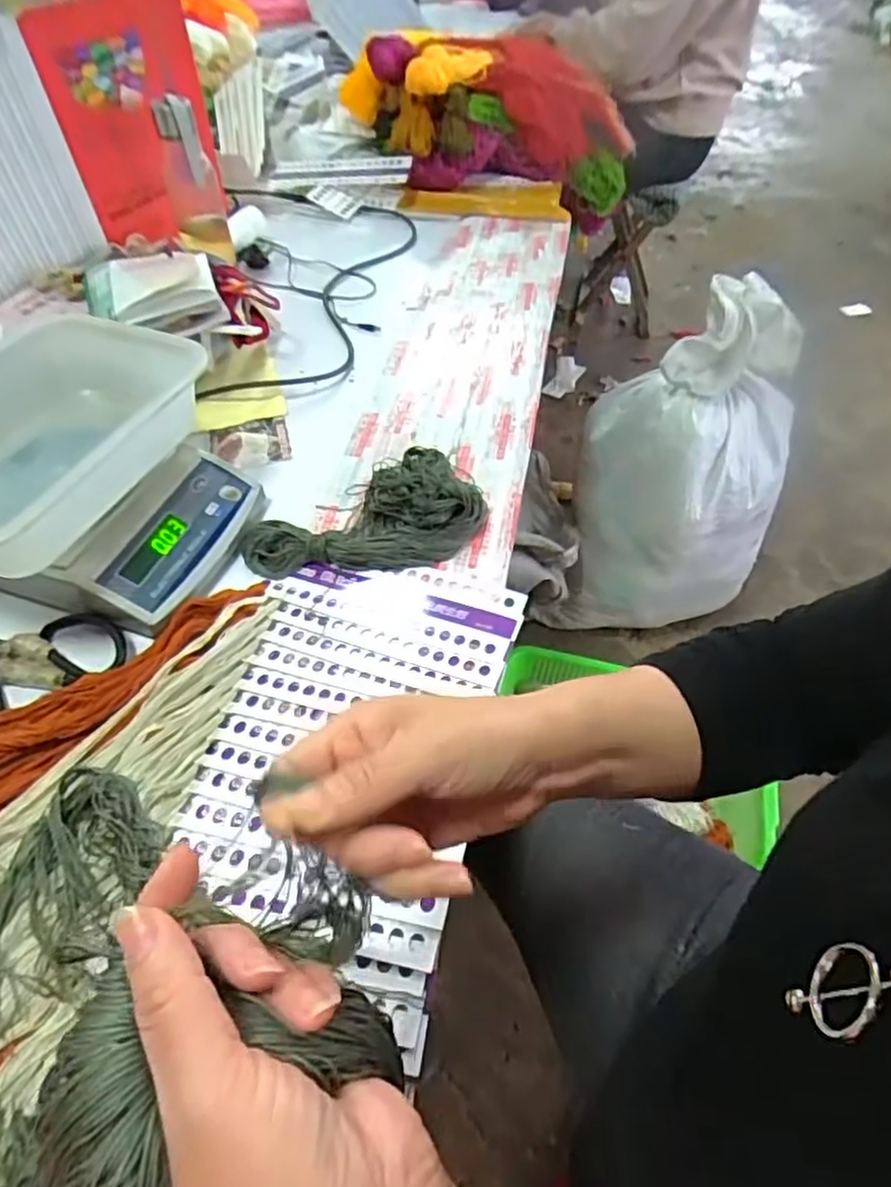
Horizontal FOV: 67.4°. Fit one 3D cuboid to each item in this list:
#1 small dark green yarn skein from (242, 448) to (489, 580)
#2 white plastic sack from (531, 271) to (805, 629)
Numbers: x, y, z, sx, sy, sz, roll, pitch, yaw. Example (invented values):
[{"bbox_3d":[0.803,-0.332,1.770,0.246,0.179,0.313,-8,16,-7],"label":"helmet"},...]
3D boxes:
[{"bbox_3d":[-0.067,-0.071,0.630,0.230,0.040,0.136,-30,57,-24],"label":"small dark green yarn skein"},{"bbox_3d":[0.389,-0.190,1.138,0.322,0.564,0.270,18,53,12],"label":"white plastic sack"}]

